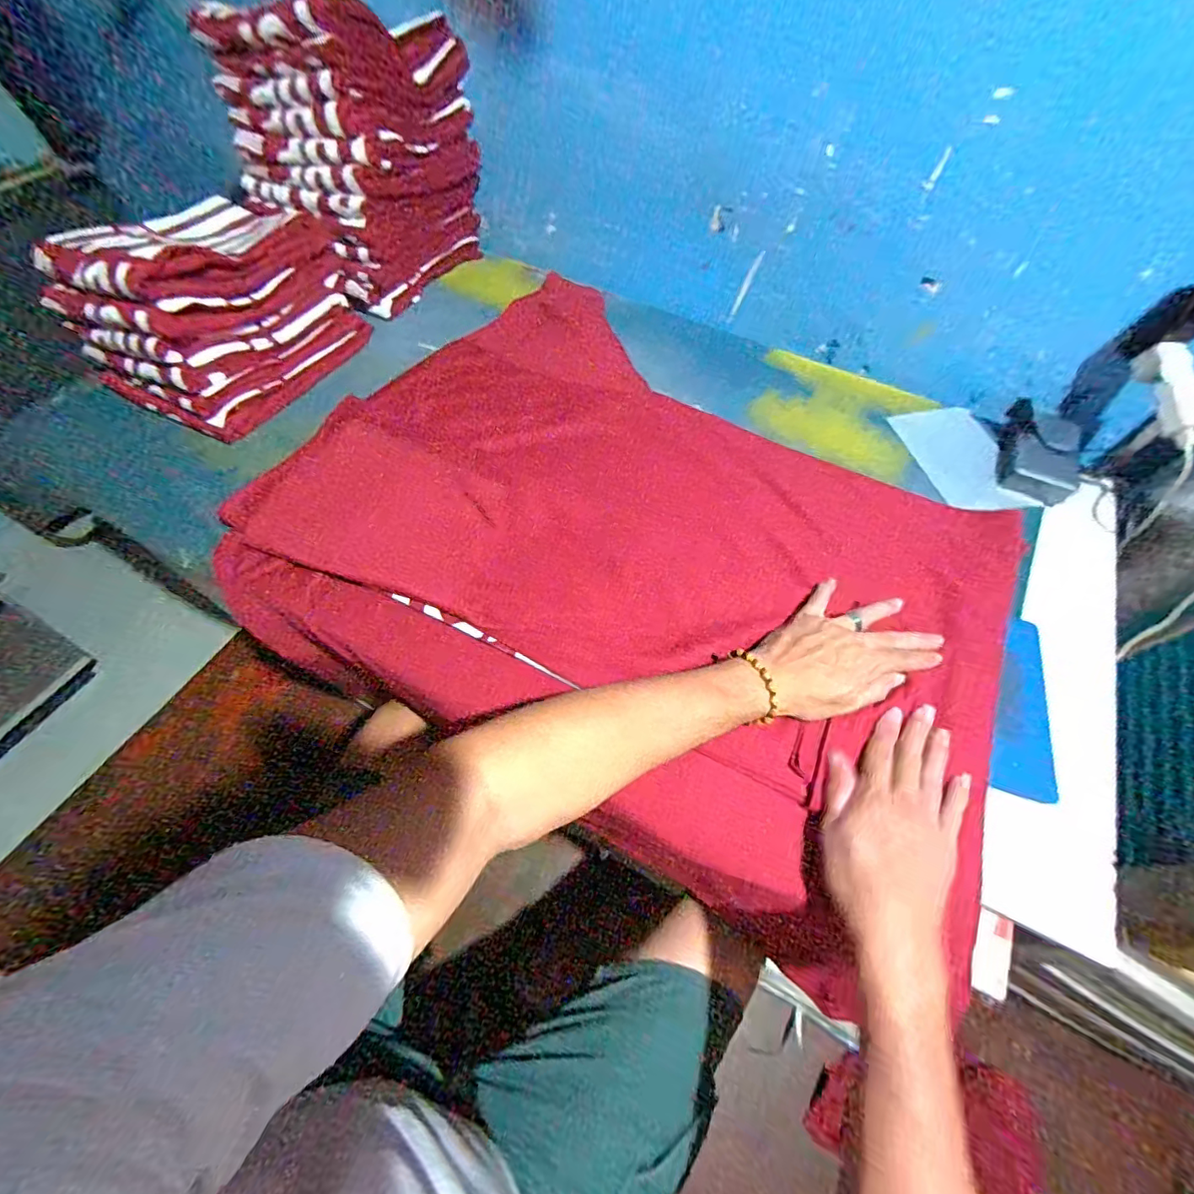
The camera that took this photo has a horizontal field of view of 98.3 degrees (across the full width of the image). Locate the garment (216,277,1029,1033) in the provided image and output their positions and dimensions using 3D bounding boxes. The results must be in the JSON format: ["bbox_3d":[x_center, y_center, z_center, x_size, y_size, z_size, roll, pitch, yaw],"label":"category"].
[{"bbox_3d":[0.047,-0.033,0.658,0.758,0.243,0.579,28,62,13],"label":"garment"}]

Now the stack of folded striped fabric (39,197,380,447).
[{"bbox_3d":[-0.475,-0.374,0.641,0.228,0.162,0.286,29,62,14],"label":"stack of folded striped fabric"}]

